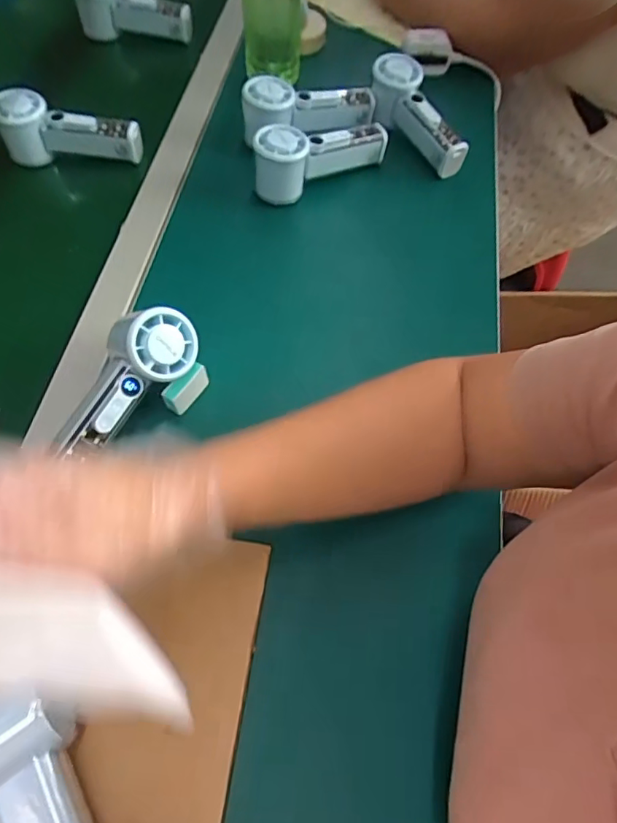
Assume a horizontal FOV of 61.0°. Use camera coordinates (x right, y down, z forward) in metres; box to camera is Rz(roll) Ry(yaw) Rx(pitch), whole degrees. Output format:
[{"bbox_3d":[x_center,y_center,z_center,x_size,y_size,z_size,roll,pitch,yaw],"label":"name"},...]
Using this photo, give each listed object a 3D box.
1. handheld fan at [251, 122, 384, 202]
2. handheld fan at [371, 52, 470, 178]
[{"bbox_3d":[0.010,-0.278,0.562,0.148,0.070,0.047,-32,66,-16],"label":"handheld fan"},{"bbox_3d":[0.121,-0.332,0.592,0.050,0.049,0.149,-30,79,-15],"label":"handheld fan"}]

